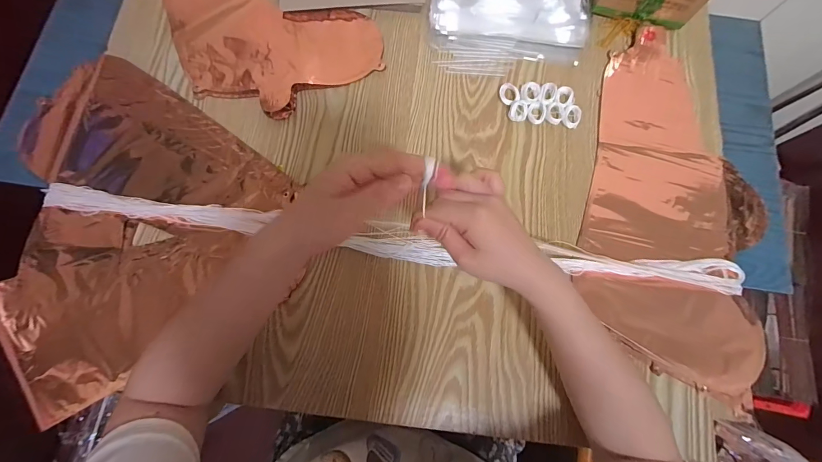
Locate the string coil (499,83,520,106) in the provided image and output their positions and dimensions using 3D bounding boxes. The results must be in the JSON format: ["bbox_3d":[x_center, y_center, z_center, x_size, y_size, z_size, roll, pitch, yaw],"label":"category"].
[{"bbox_3d":[0.125,-0.175,0.458,0.022,0.008,0.028,-36,81,-9],"label":"string coil"}]

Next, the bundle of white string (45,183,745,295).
[{"bbox_3d":[-0.014,0.013,0.404,0.779,0.015,0.038,7,77,0],"label":"bundle of white string"}]

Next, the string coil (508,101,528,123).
[{"bbox_3d":[0.135,-0.150,0.451,0.023,0.010,0.025,0,77,-2],"label":"string coil"}]

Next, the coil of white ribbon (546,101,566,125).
[{"bbox_3d":[0.182,-0.149,0.453,0.023,0.008,0.026,28,78,4],"label":"coil of white ribbon"}]

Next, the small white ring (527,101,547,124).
[{"bbox_3d":[0.158,-0.149,0.452,0.023,0.009,0.026,33,78,6],"label":"small white ring"}]

